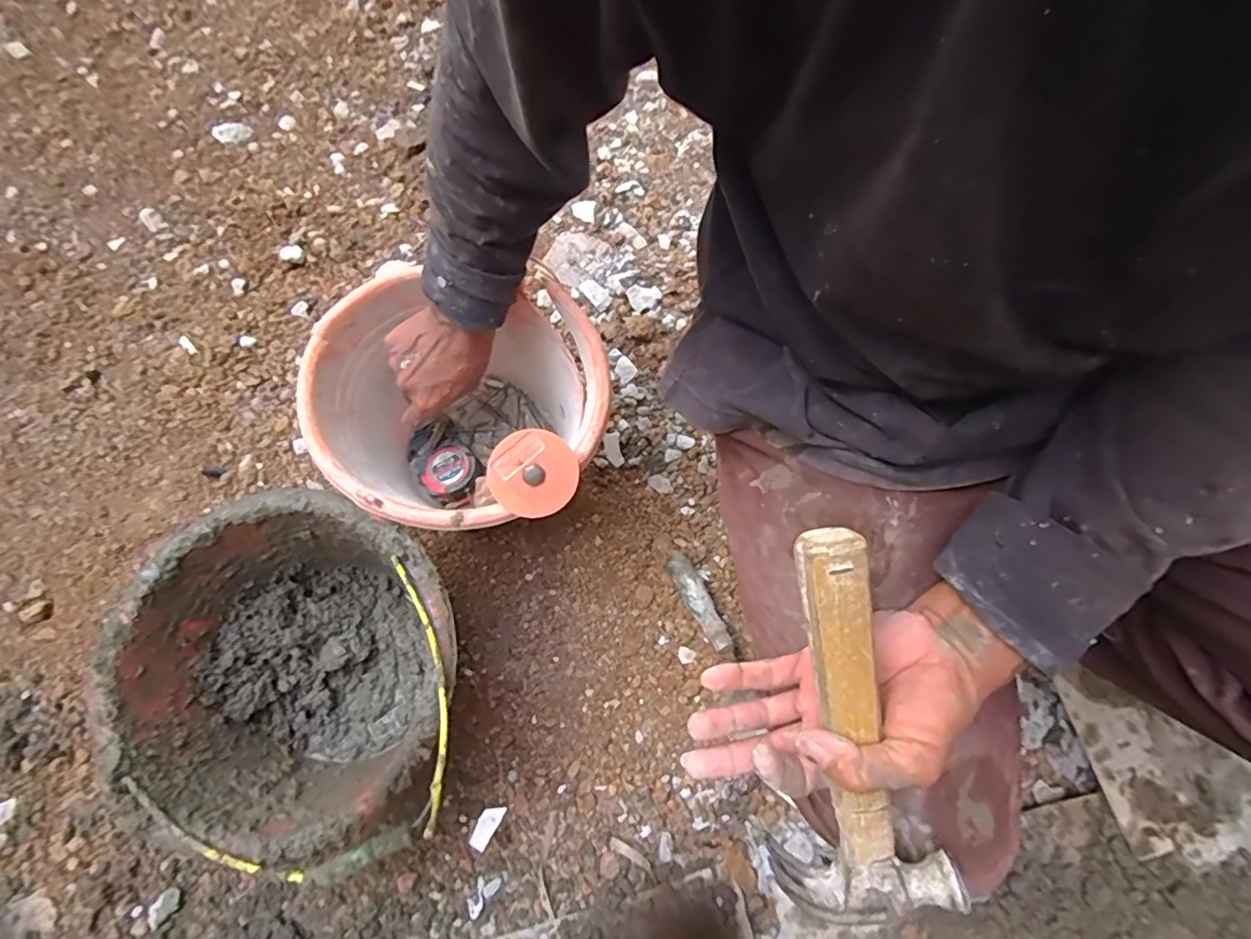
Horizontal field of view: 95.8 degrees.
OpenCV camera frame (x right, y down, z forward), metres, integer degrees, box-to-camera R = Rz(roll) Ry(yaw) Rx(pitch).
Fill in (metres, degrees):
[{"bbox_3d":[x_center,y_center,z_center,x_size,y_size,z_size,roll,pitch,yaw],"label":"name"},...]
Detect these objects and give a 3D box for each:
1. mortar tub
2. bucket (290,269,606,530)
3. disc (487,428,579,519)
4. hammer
[{"bbox_3d":[-0.276,0.185,0.542,0.300,0.192,0.259,25,73,7],"label":"mortar tub"},{"bbox_3d":[-0.163,-0.050,0.614,0.280,0.202,0.255,0,72,-1],"label":"bucket"},{"bbox_3d":[-0.082,0.003,0.506,0.076,0.007,0.076,-2,98,-15],"label":"disc"},{"bbox_3d":[0.131,0.155,0.333,0.100,0.039,0.246,-11,101,-5],"label":"hammer"}]

